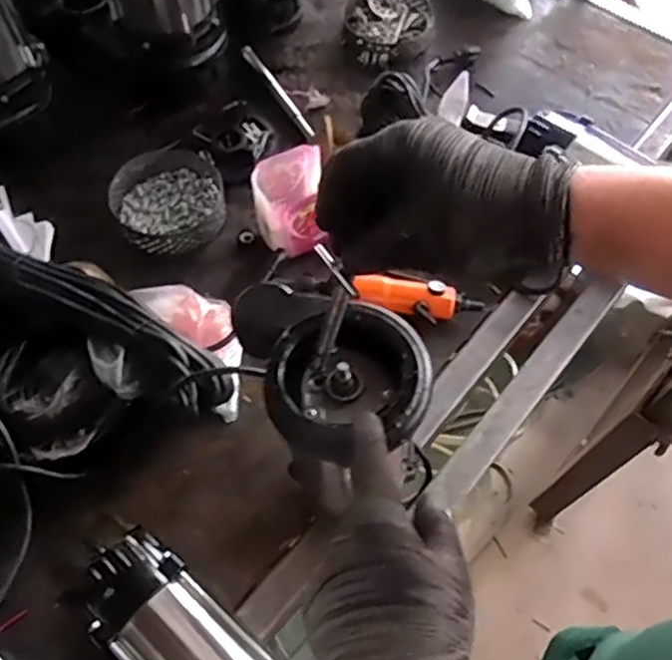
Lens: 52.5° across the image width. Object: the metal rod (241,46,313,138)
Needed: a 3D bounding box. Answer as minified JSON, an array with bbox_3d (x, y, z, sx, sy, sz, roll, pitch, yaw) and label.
[{"bbox_3d":[-0.080,-0.331,0.951,0.017,0.014,0.191,-28,66,-15],"label":"metal rod"}]

